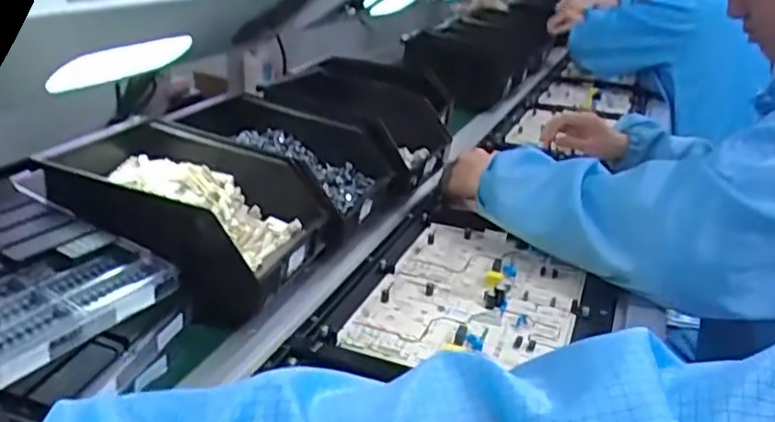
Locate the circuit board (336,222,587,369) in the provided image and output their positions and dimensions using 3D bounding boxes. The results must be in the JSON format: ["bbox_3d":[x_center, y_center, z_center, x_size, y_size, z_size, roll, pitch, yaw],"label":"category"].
[{"bbox_3d":[0.093,0.082,0.678,0.198,0.023,0.274,12,26,16],"label":"circuit board"}]

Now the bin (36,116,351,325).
[{"bbox_3d":[-0.207,-0.003,0.628,0.272,0.105,0.156,13,26,18],"label":"bin"}]

